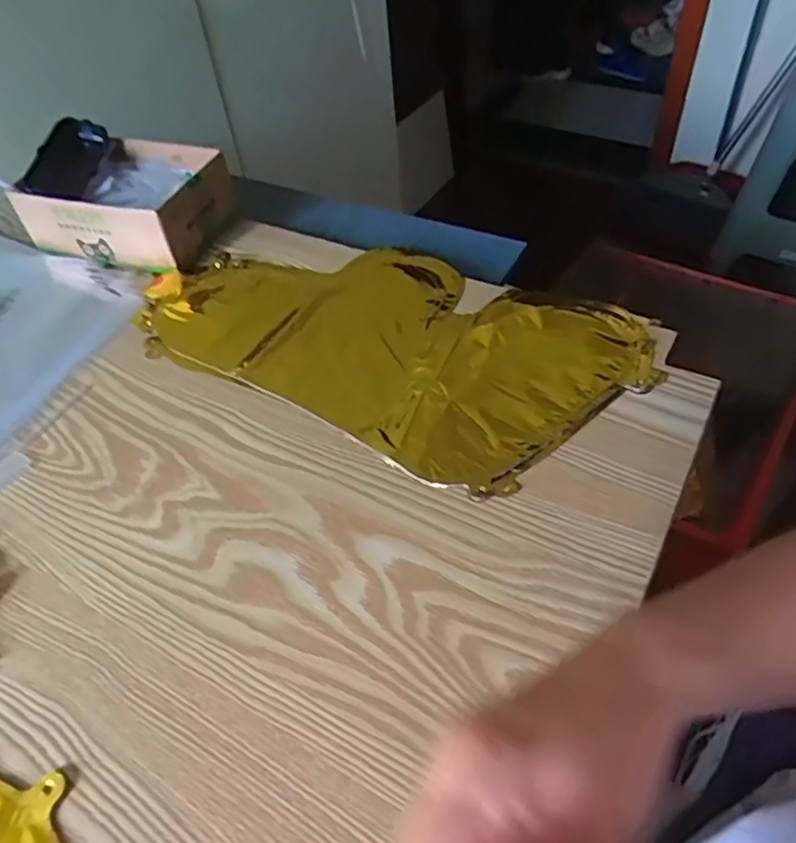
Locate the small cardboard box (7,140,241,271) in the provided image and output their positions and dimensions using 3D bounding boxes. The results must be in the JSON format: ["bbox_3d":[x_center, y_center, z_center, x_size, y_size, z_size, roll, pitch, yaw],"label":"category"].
[{"bbox_3d":[-0.273,-0.228,0.661,0.175,0.066,0.134,12,51,16],"label":"small cardboard box"}]

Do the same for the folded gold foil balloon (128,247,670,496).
[{"bbox_3d":[-0.019,-0.081,0.544,0.414,0.011,0.222,22,55,23],"label":"folded gold foil balloon"}]

